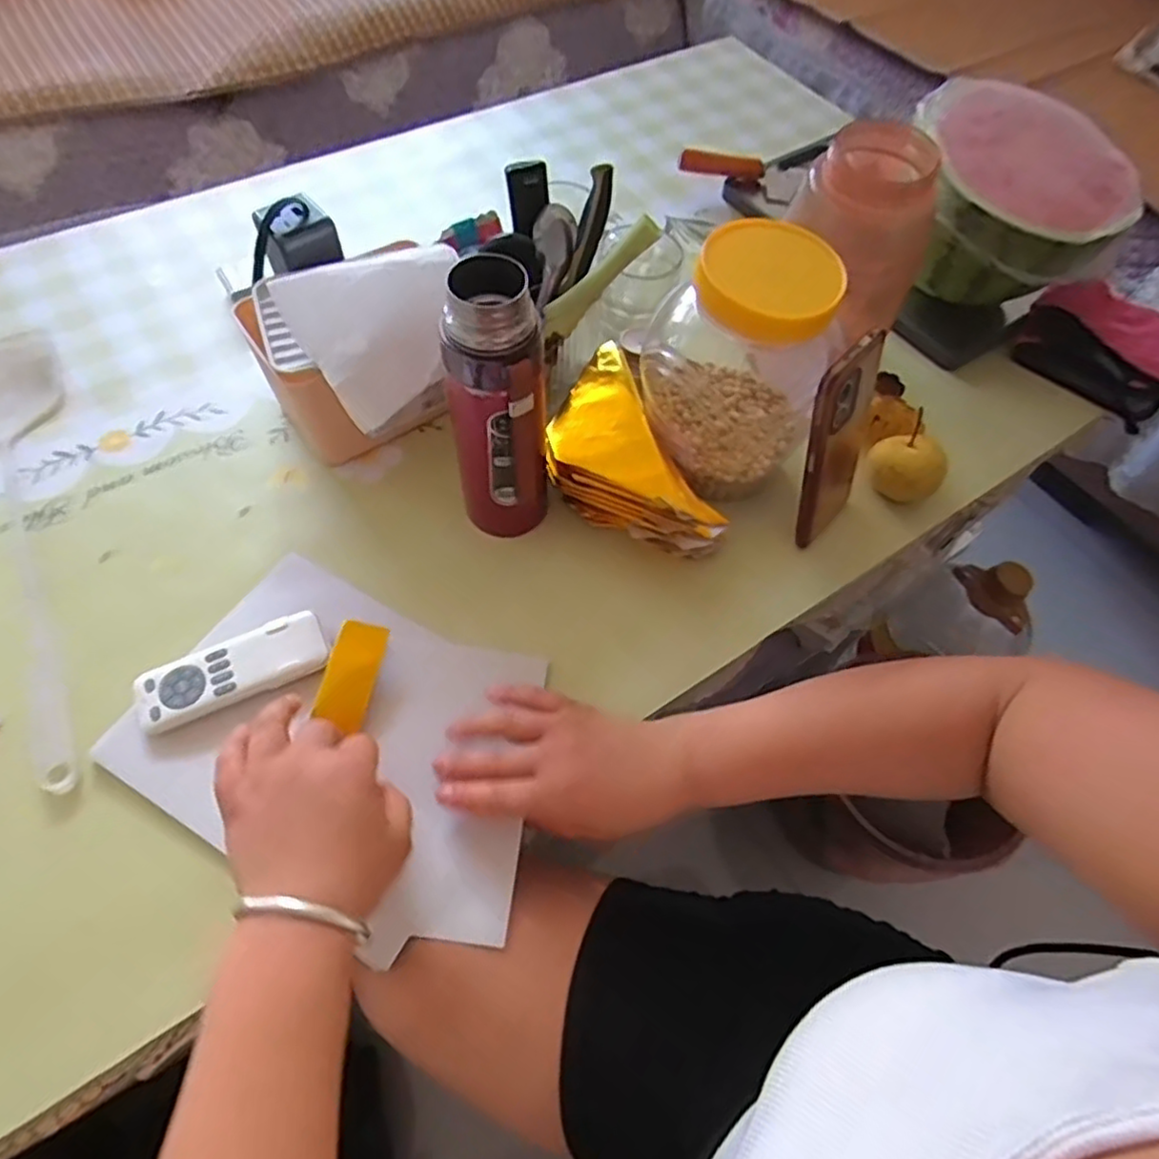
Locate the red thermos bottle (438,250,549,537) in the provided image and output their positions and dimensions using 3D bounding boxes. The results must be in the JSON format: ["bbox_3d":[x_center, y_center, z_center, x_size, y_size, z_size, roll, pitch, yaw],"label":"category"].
[{"bbox_3d":[-0.055,-0.107,0.464,0.067,0.215,0.057,1,61,-2],"label":"red thermos bottle"}]

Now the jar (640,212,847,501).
[{"bbox_3d":[0.122,-0.164,0.519,0.132,0.194,0.125,1,61,-2],"label":"jar"}]

